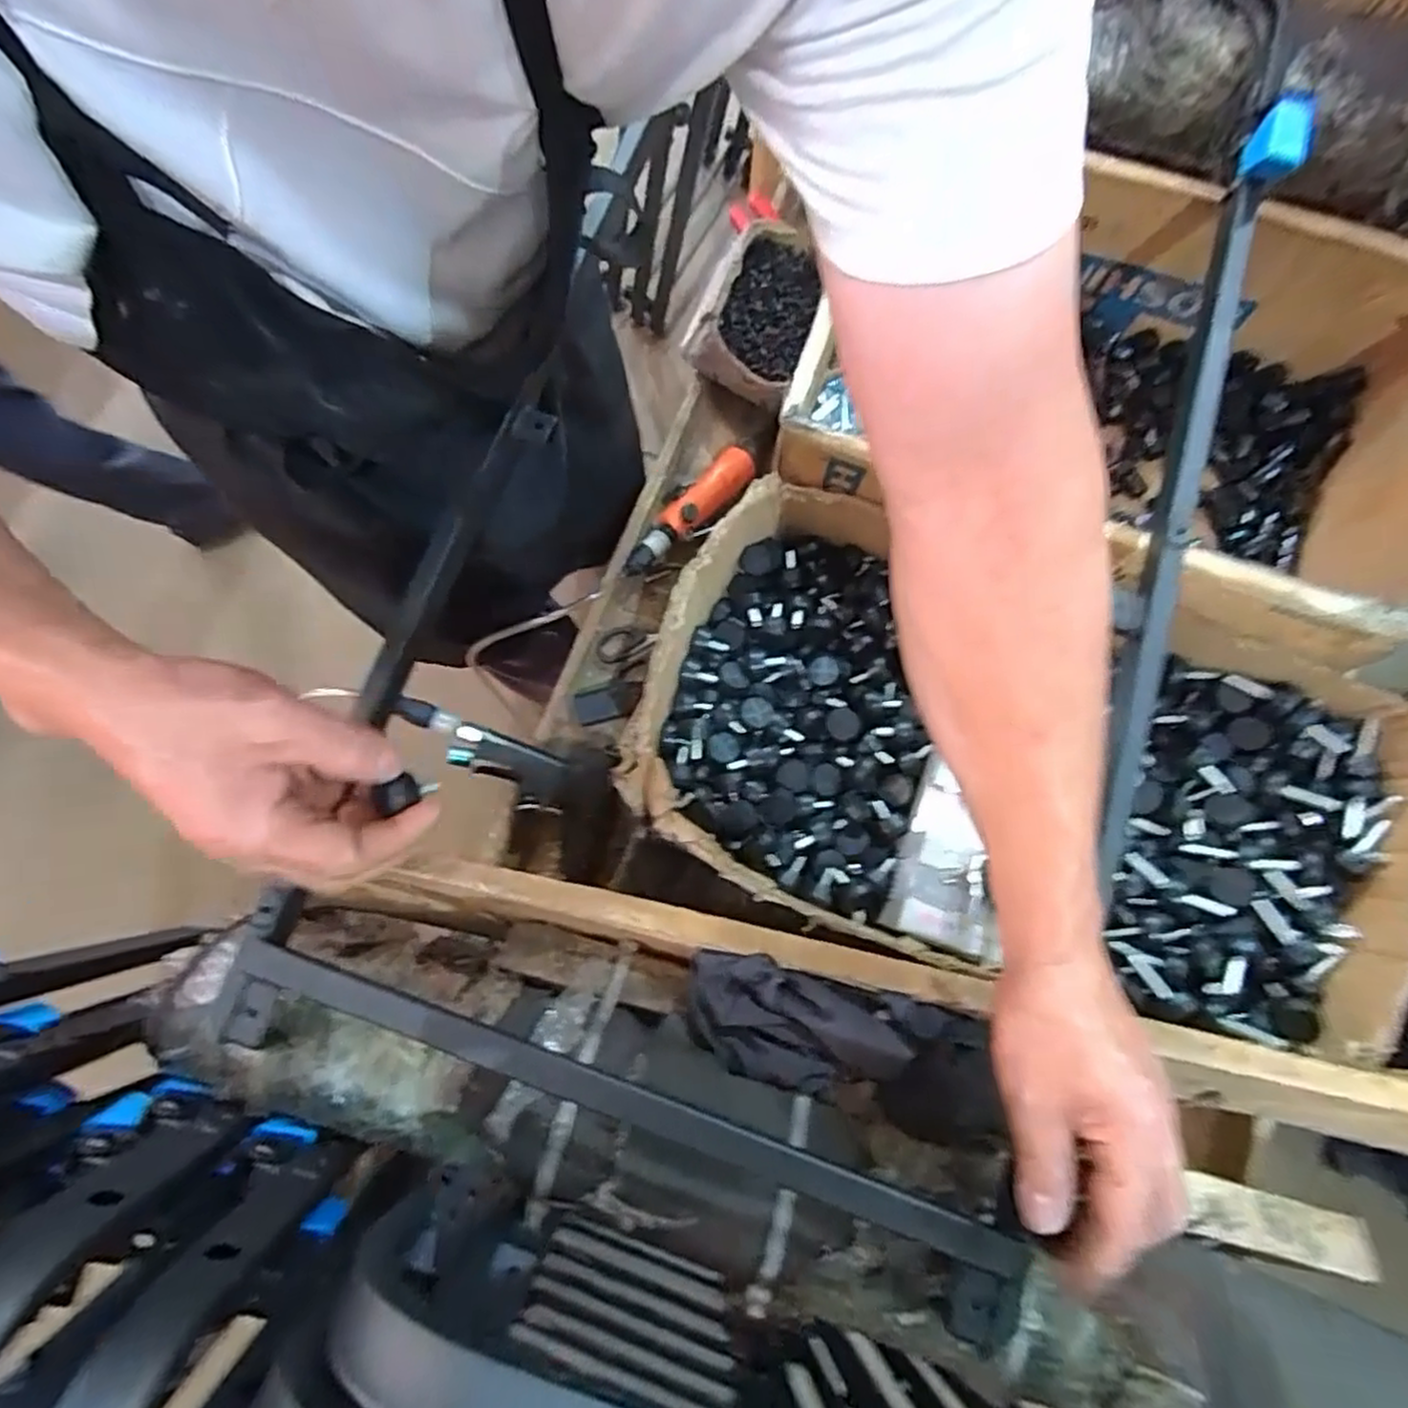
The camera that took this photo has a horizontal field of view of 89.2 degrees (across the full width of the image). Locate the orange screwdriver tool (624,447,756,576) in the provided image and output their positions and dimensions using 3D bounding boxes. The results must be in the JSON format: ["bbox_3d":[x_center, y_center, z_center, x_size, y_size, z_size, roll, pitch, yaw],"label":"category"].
[{"bbox_3d":[-0.019,-0.203,0.758,0.184,0.033,0.047,-44,80,-9],"label":"orange screwdriver tool"}]

